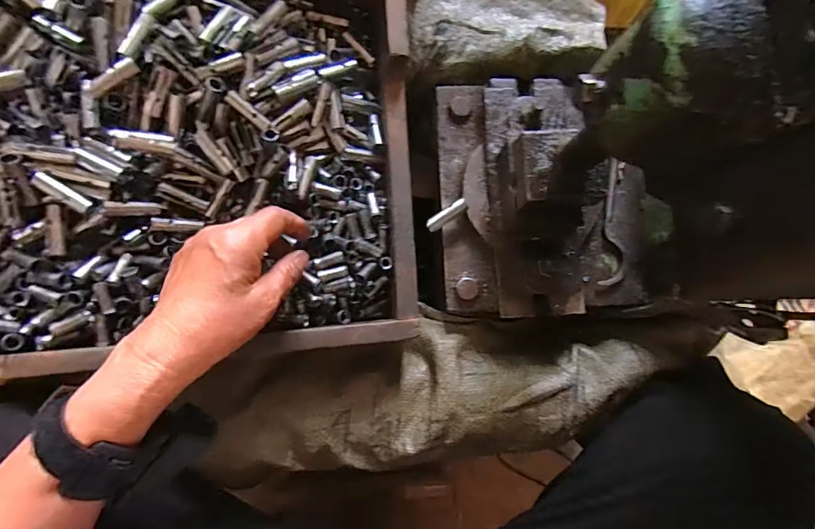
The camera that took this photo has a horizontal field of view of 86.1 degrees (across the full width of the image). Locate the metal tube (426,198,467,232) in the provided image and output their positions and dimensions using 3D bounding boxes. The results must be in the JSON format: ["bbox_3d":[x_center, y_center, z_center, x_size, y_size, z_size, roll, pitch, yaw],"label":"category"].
[{"bbox_3d":[0.034,-0.043,0.378,0.038,0.011,0.011,-35,87,-6],"label":"metal tube"}]

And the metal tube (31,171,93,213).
[{"bbox_3d":[-0.246,-0.051,0.310,0.039,0.007,0.011,38,83,-22],"label":"metal tube"}]

